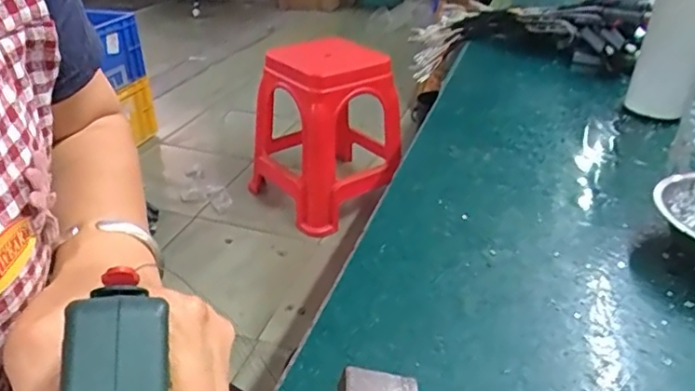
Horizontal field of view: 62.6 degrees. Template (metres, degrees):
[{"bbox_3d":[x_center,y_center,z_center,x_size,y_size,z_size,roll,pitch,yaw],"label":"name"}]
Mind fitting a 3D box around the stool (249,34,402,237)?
[{"bbox_3d":[-0.052,-0.205,1.730,0.372,0.484,0.365,-18,35,-29],"label":"stool"}]

